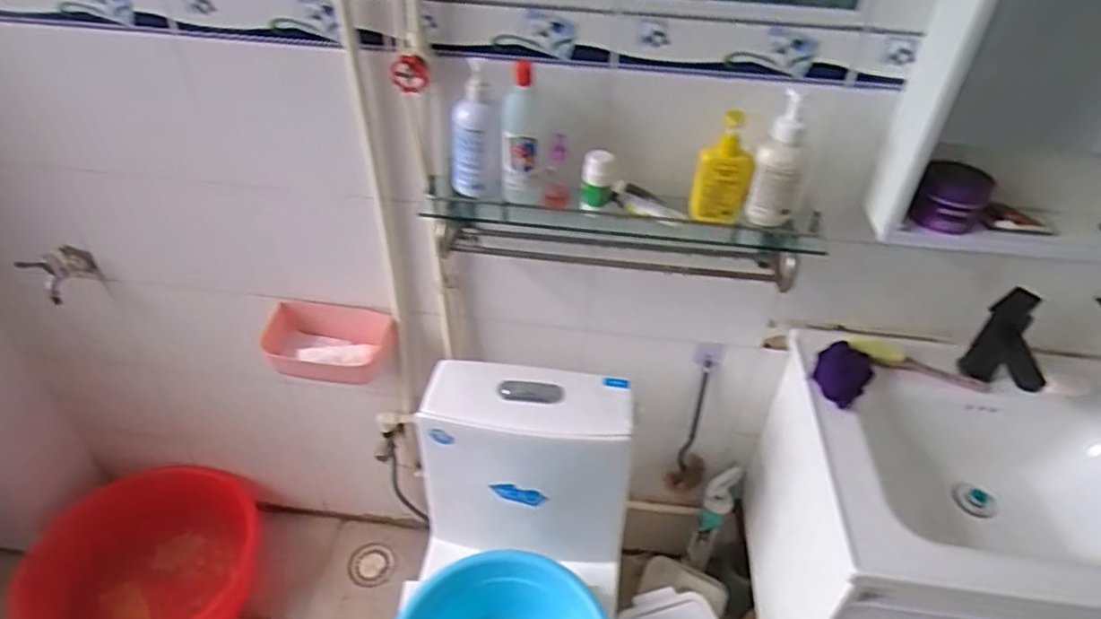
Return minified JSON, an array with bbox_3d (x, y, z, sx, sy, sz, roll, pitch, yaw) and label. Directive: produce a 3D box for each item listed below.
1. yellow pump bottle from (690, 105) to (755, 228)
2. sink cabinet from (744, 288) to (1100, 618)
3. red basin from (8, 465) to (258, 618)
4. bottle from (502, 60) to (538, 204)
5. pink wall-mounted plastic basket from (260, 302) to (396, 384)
[{"bbox_3d":[0.249,-0.202,0.931,0.076,0.161,0.046,11,41,12],"label":"yellow pump bottle"},{"bbox_3d":[0.706,0.358,1.110,0.591,0.555,0.479,7,40,6],"label":"sink cabinet"},{"bbox_3d":[-0.968,0.645,1.529,0.488,0.248,0.469,1,40,-1],"label":"red basin"},{"bbox_3d":[-0.044,-0.244,0.938,0.047,0.195,0.052,-3,40,-6],"label":"bottle"},{"bbox_3d":[-0.442,0.074,1.267,0.254,0.097,0.134,4,40,3],"label":"pink wall-mounted plastic basket"}]

